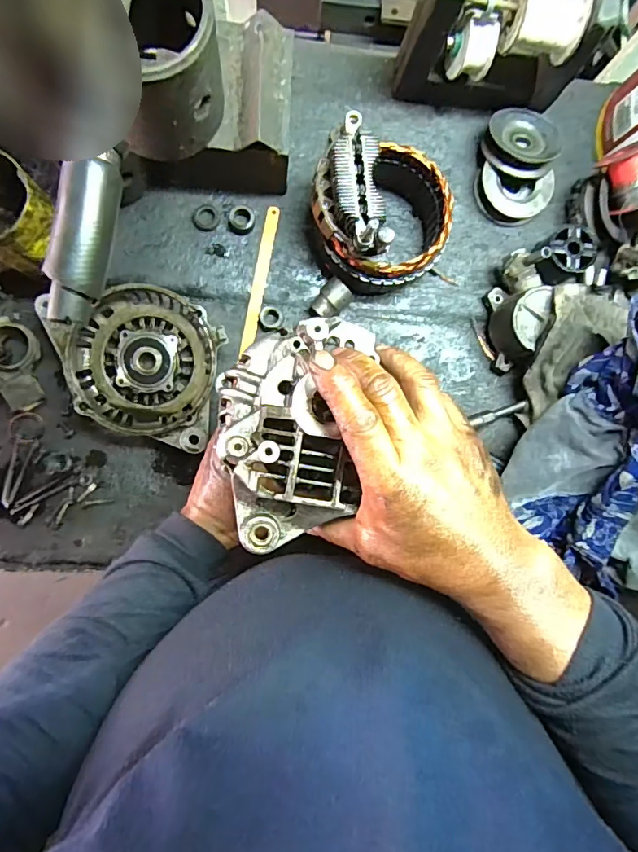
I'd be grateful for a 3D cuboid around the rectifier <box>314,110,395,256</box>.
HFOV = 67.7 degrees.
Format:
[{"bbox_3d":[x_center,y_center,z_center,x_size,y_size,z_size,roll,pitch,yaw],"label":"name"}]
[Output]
[{"bbox_3d":[0.028,-0.207,0.416,0.056,0.035,0.113,-9,88,-6],"label":"rectifier"}]

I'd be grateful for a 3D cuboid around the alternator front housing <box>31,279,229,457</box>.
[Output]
[{"bbox_3d":[-0.182,-0.065,0.465,0.173,0.045,0.139,17,86,-5],"label":"alternator front housing"}]

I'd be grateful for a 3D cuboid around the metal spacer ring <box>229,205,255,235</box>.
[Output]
[{"bbox_3d":[-0.079,-0.211,0.485,0.026,0.010,0.029,3,87,-5],"label":"metal spacer ring"}]

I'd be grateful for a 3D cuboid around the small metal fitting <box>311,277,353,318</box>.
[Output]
[{"bbox_3d":[0.013,-0.130,0.488,0.028,0.023,0.041,39,112,-6],"label":"small metal fitting"}]

